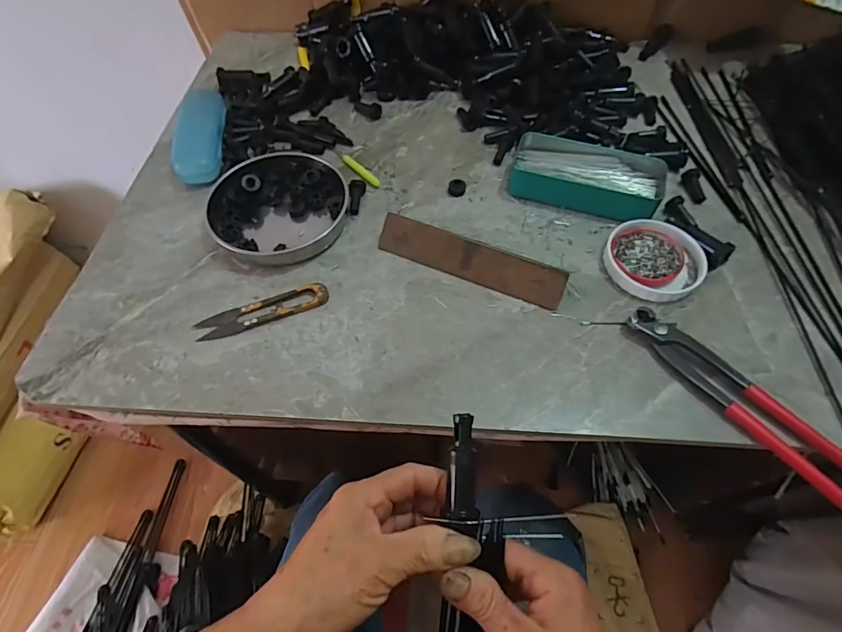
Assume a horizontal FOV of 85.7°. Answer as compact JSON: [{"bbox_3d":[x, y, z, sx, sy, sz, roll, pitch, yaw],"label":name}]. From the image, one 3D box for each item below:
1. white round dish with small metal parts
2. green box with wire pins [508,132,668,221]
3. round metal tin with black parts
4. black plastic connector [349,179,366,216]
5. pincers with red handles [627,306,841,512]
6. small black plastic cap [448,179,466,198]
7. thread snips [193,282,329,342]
[{"bbox_3d":[0.222,-0.054,0.434,0.088,0.015,0.087,0,56,0],"label":"white round dish with small metal parts"},{"bbox_3d":[0.176,-0.151,0.485,0.152,0.034,0.076,17,58,11],"label":"green box with wire pins"},{"bbox_3d":[-0.143,-0.114,0.465,0.125,0.028,0.132,0,56,0],"label":"round metal tin with black parts"},{"bbox_3d":[-0.069,-0.126,0.481,0.016,0.011,0.044,5,56,4],"label":"black plastic connector"},{"bbox_3d":[0.249,0.063,0.356,0.036,0.017,0.195,-34,62,-20],"label":"pincers with red handles"},{"bbox_3d":[0.040,-0.139,0.493,0.019,0.013,0.019,0,56,0],"label":"small black plastic cap"},{"bbox_3d":[-0.141,-0.005,0.406,0.116,0.010,0.027,-19,58,-12],"label":"thread snips"}]

